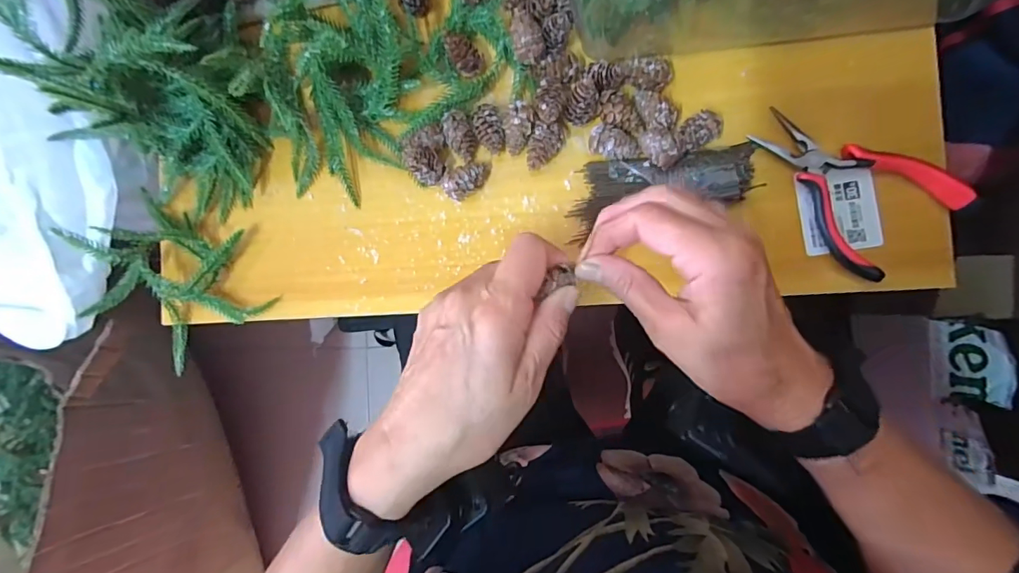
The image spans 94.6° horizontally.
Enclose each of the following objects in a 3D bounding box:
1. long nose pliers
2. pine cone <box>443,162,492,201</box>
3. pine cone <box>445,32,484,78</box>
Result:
[{"bbox_3d":[0.227,-0.074,0.320,0.126,0.017,0.081,45,95,7],"label":"long nose pliers"},{"bbox_3d":[-0.031,-0.082,0.353,0.037,0.023,0.018,-44,83,5],"label":"pine cone"},{"bbox_3d":[-0.033,-0.172,0.349,0.019,0.020,0.028,-37,84,6],"label":"pine cone"}]

